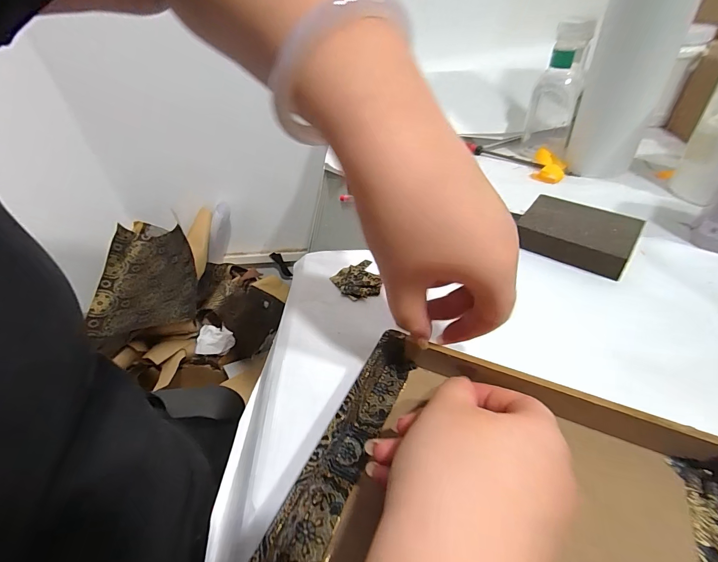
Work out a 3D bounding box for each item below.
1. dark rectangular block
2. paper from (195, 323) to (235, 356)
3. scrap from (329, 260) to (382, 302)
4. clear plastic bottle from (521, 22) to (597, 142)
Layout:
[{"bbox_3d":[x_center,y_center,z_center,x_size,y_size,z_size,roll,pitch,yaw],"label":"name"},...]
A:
[{"bbox_3d":[0.212,-0.047,0.357,0.096,0.028,0.069,25,50,31],"label":"dark rectangular block"},{"bbox_3d":[-0.298,0.127,0.750,0.047,0.060,0.071,4,42,11],"label":"paper"},{"bbox_3d":[0.000,-0.002,0.345,0.044,0.004,0.047,-22,43,-18],"label":"scrap"},{"bbox_3d":[0.264,-0.257,0.481,0.057,0.155,0.061,5,71,12],"label":"clear plastic bottle"}]

